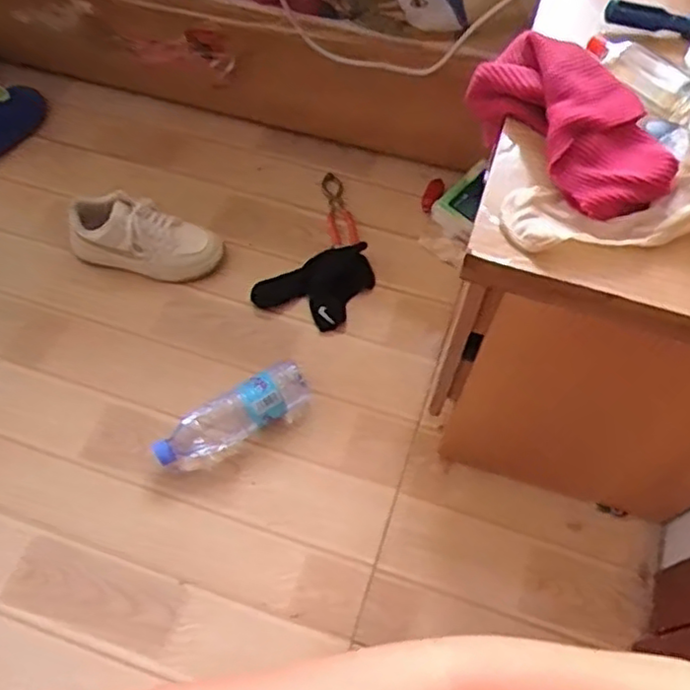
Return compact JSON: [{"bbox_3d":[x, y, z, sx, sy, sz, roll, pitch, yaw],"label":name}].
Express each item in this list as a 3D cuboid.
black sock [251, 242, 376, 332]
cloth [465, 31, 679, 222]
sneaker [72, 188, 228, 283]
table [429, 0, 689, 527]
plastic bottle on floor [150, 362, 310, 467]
[{"bbox_3d":[-0.041,-0.081,1.025,0.182,0.030,0.118,-19,63,-11],"label":"black sock"},{"bbox_3d":[0.186,-0.174,0.547,0.097,0.064,0.185,-20,63,-11],"label":"cloth"},{"bbox_3d":[-0.314,-0.171,1.042,0.248,0.102,0.099,12,62,6],"label":"sneaker"},{"bbox_3d":[0.320,-0.086,0.762,0.332,0.481,0.429,17,62,8],"label":"table"},{"bbox_3d":[-0.152,0.092,0.890,0.219,0.057,0.070,-26,65,-14],"label":"plastic bottle on floor"}]

